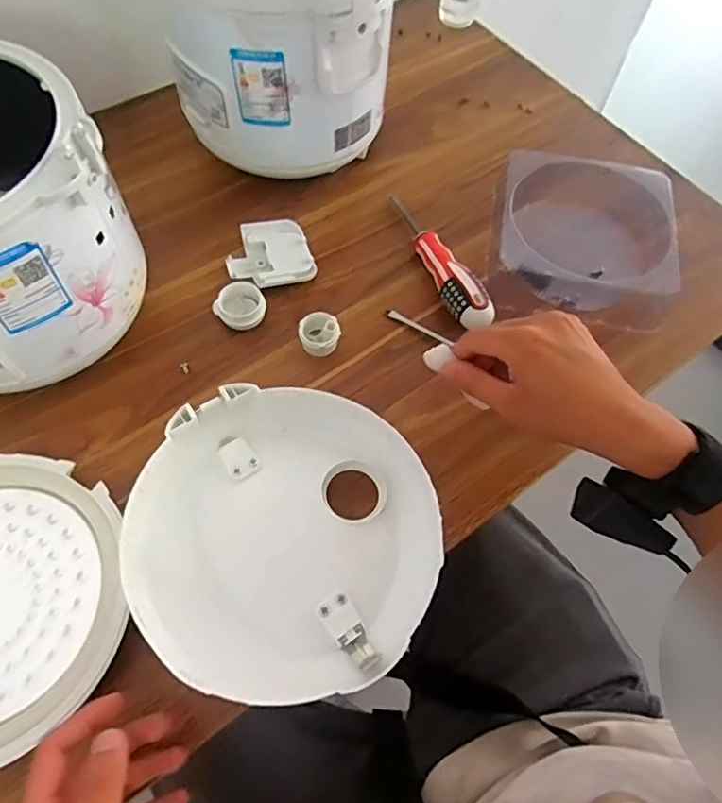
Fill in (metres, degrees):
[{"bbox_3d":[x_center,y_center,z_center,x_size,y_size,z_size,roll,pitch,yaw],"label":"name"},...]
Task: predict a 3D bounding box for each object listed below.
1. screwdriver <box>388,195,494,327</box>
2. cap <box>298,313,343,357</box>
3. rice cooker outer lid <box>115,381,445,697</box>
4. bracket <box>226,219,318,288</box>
[{"bbox_3d":[0.070,-0.141,0.529,0.033,0.037,0.187,-20,63,-12],"label":"screwdriver"},{"bbox_3d":[-0.036,-0.059,0.486,0.036,0.026,0.030,-2,61,-3],"label":"cap"},{"bbox_3d":[-0.050,0.092,0.383,0.201,0.052,0.196,18,62,9],"label":"rice cooker outer lid"},{"bbox_3d":[-0.088,-0.141,0.530,0.078,0.016,0.070,-17,62,-10],"label":"bracket"}]

